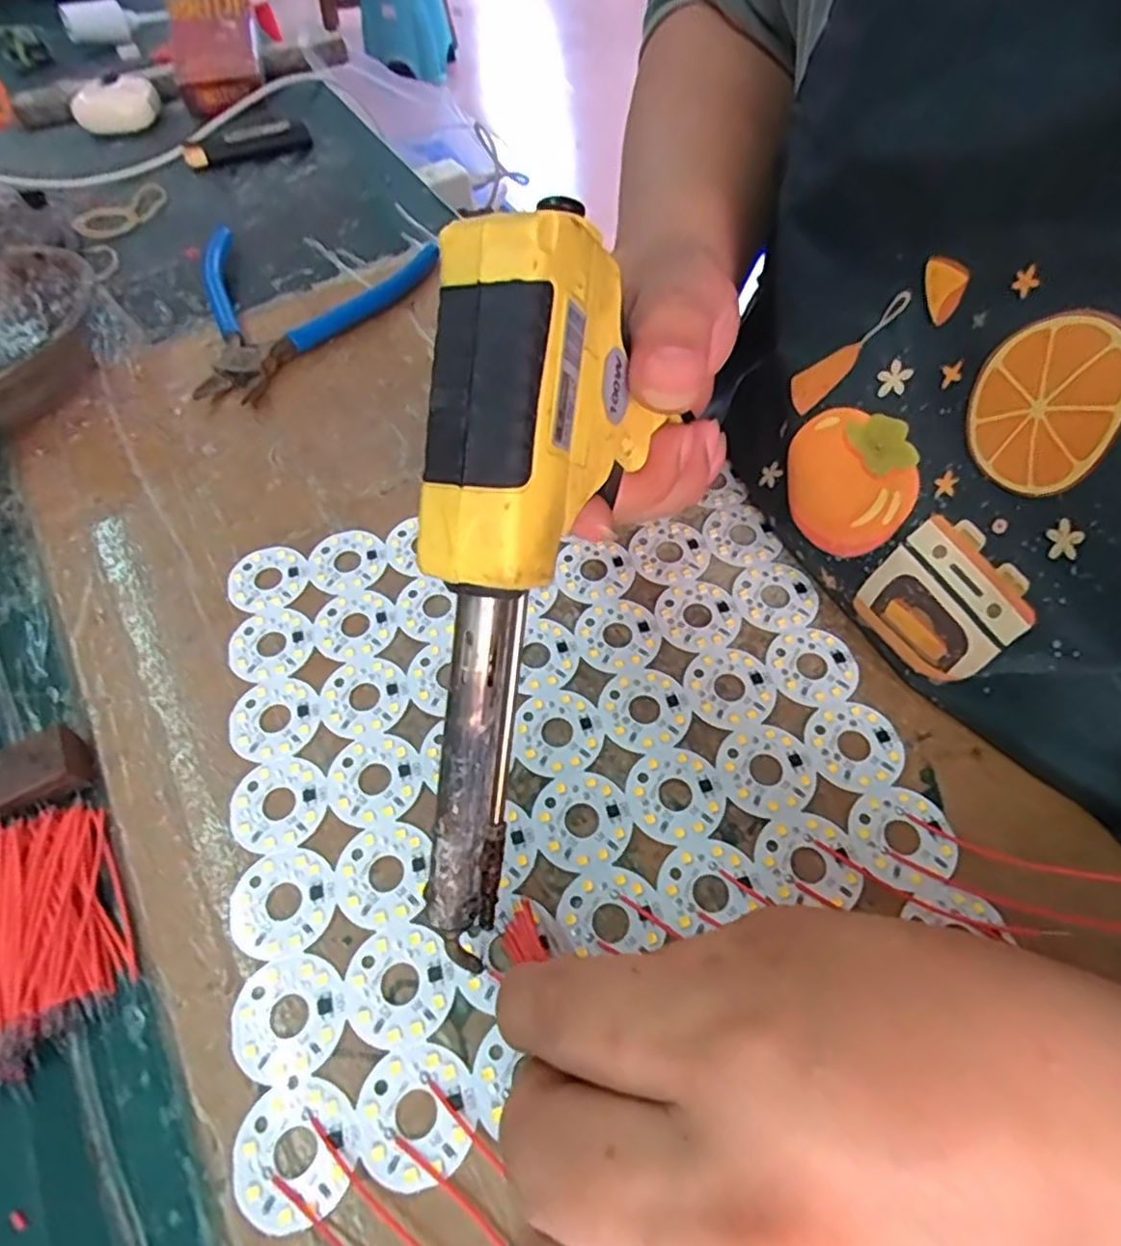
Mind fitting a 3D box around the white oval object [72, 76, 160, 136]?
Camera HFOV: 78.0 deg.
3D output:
[{"bbox_3d":[-0.303,-0.354,0.471,0.054,0.018,0.033,-27,61,-14],"label":"white oval object"}]

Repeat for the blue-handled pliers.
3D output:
[{"bbox_3d":[-0.155,-0.176,0.364,0.119,0.014,0.148,30,64,19],"label":"blue-handled pliers"}]

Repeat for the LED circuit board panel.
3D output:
[{"bbox_3d":[-0.001,0.037,0.231,0.208,0.004,0.197,-13,59,-5],"label":"LED circuit board panel"}]

